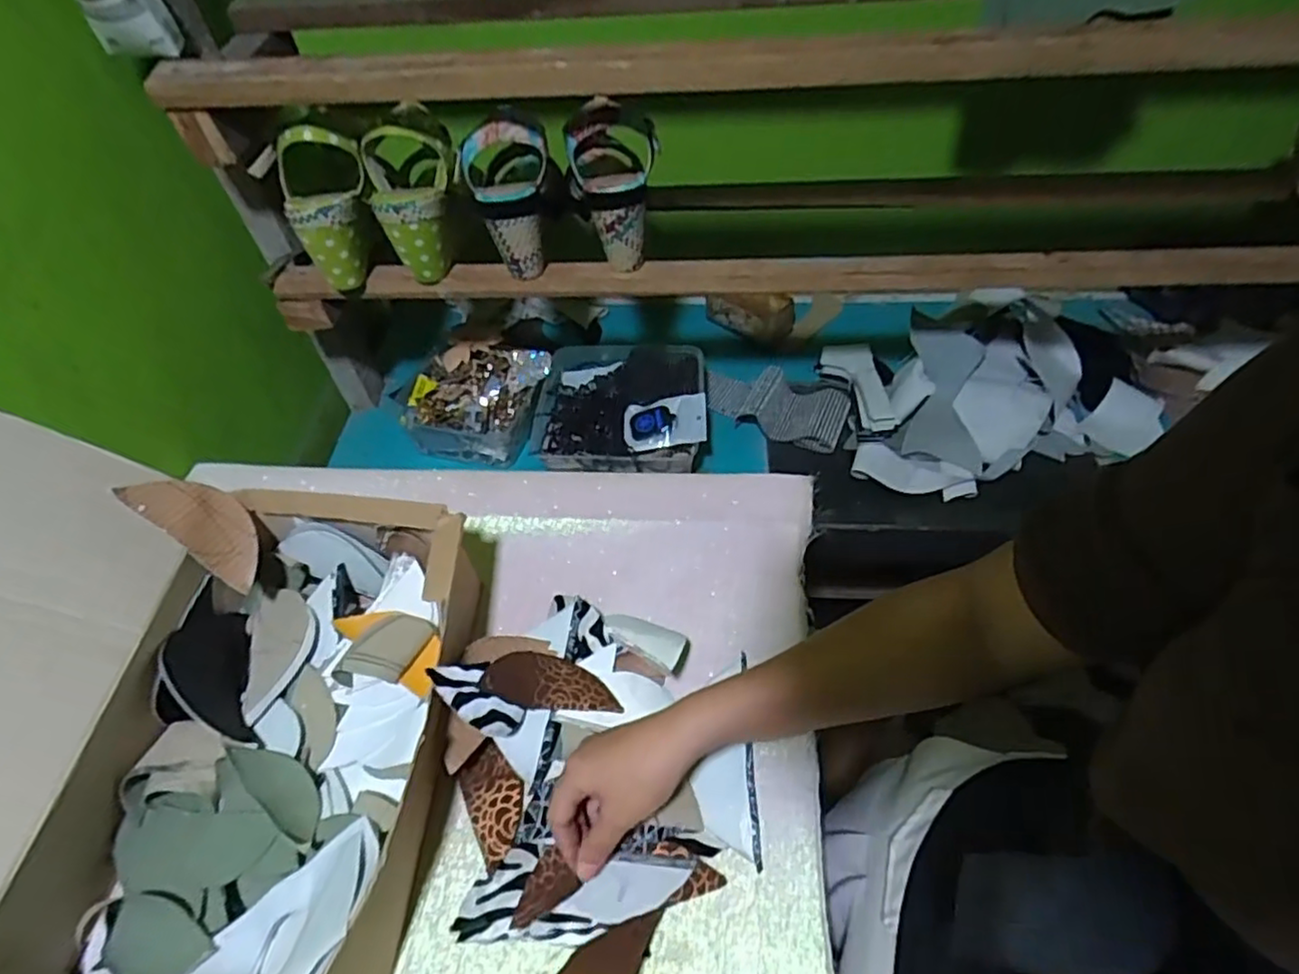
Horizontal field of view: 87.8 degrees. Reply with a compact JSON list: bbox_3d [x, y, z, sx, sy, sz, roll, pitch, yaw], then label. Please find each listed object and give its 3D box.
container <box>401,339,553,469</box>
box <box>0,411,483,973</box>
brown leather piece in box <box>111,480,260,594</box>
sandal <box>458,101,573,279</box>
[{"bbox_3d":[-0.220,-0.116,0.862,0.177,0.074,0.147,8,52,9],"label":"container"},{"bbox_3d":[-0.320,0.134,0.428,0.344,0.243,0.329,0,51,3],"label":"box"},{"bbox_3d":[-0.340,0.027,0.518,0.009,0.106,0.050,-22,30,38],"label":"brown leather piece in box"},{"bbox_3d":[-0.125,-0.274,0.637,0.090,0.134,0.070,-12,51,-6],"label":"sandal"}]

